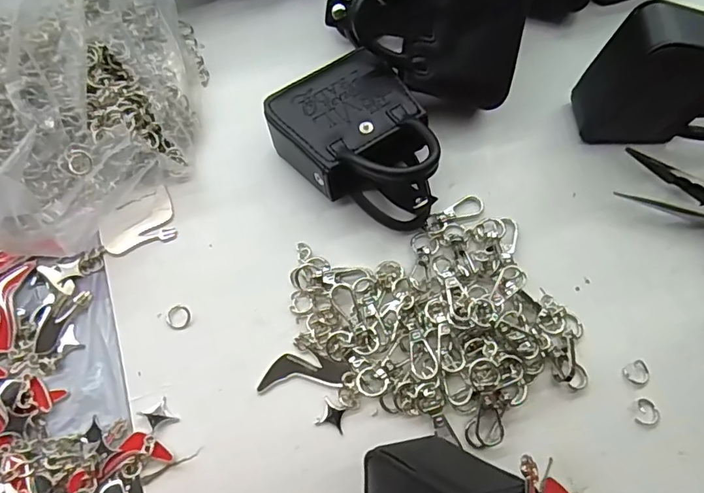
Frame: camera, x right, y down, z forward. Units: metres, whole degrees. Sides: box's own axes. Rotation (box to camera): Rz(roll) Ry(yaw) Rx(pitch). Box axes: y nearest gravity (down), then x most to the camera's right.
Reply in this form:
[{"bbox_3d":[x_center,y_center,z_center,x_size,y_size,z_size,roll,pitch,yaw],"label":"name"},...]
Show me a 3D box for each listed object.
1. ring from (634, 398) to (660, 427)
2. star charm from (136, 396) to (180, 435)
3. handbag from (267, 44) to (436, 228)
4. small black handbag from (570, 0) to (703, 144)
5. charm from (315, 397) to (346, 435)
[{"bbox_3d":[0.148,0.082,0.254,0.012,0.004,0.014,11,67,2],"label":"ring"},{"bbox_3d":[-0.093,0.082,0.245,0.014,0.004,0.014,-35,73,-16],"label":"star charm"},{"bbox_3d":[0.005,-0.056,0.283,0.073,0.049,0.097,-30,72,-14],"label":"handbag"},{"bbox_3d":[0.189,-0.091,0.291,0.100,0.074,0.037,4,67,-1],"label":"small black handbag"},{"bbox_3d":[-0.009,0.083,0.249,0.014,0.004,0.012,24,68,7],"label":"charm"}]

